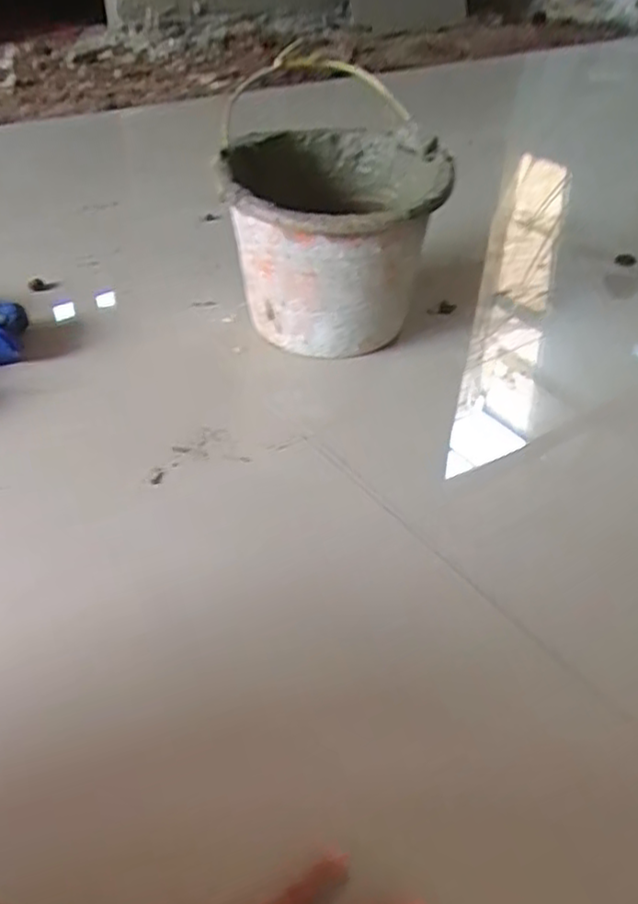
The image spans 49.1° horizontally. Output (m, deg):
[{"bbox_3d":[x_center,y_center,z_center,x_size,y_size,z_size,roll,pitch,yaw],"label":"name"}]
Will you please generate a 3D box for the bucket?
[{"bbox_3d":[0.012,-0.237,0.811,0.230,0.196,0.282,-7,41,-9],"label":"bucket"}]

